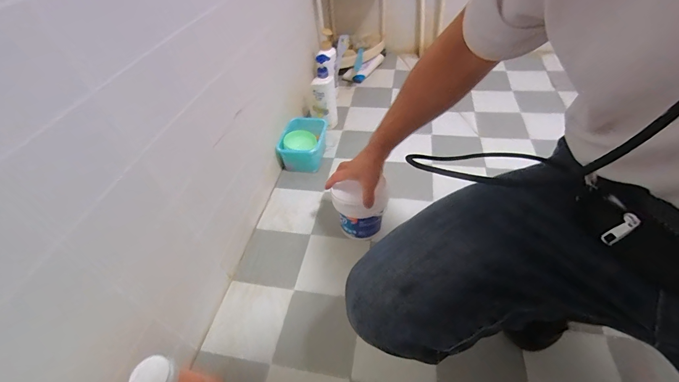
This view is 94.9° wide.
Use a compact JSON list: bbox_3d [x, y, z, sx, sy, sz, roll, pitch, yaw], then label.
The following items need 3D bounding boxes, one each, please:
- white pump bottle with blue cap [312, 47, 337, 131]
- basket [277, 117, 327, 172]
[{"bbox_3d":[-0.047,-0.316,1.030,0.064,0.260,0.070,27,56,25],"label":"white pump bottle with blue cap"},{"bbox_3d":[-0.110,-0.148,0.984,0.129,0.095,0.174,2,46,7],"label":"basket"}]

